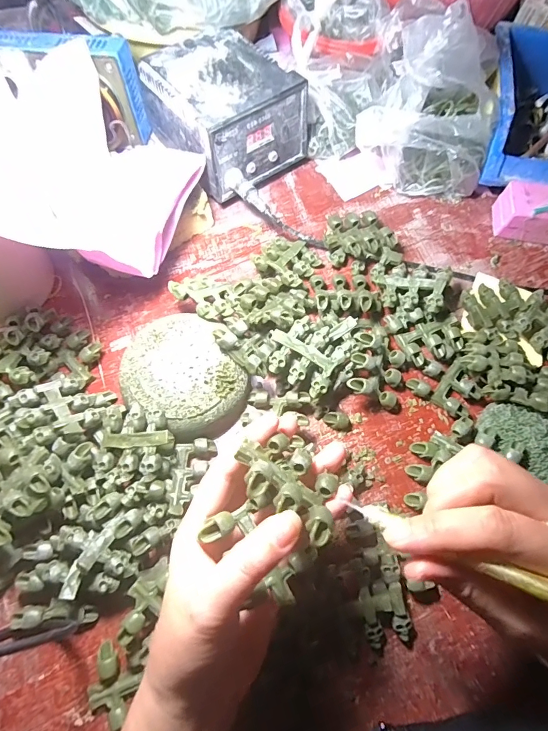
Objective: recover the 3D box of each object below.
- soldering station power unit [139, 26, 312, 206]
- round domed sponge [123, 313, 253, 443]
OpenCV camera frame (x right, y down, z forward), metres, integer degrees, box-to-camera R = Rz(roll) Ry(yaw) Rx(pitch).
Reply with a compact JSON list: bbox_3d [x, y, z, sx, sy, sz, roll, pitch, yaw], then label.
[{"bbox_3d":[-0.050,-0.263,0.417,0.116,0.092,0.134,-34,73,-12],"label":"soldering station power unit"},{"bbox_3d":[-0.075,0.012,0.340,0.092,0.037,0.103,-22,71,-9],"label":"round domed sponge"}]

